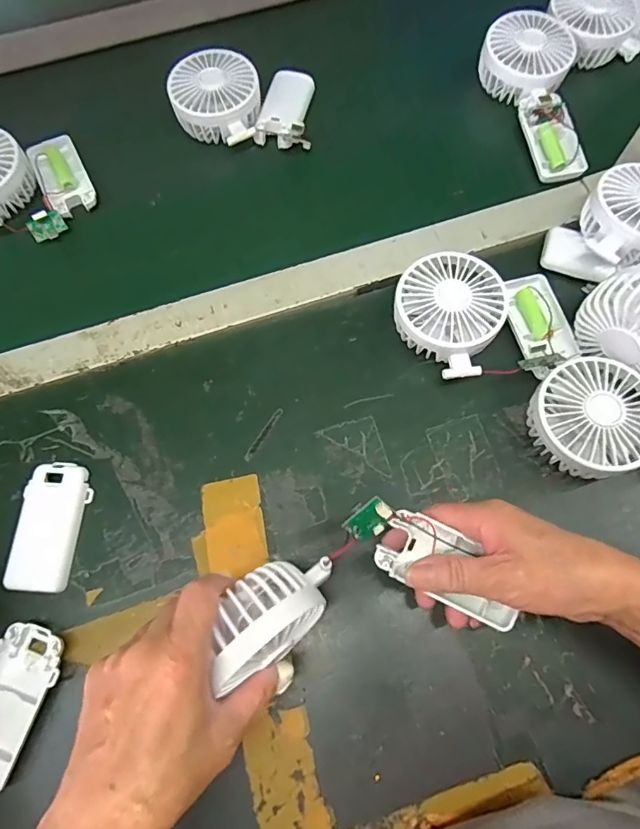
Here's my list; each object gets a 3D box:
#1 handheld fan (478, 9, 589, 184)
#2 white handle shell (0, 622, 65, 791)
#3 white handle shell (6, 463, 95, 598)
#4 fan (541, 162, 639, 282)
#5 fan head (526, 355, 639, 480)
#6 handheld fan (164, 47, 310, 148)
[{"bbox_3d":[0.223,-0.315,0.493,0.084,0.034,0.176,-15,84,-4],"label":"handheld fan"},{"bbox_3d":[-0.213,0.196,0.333,0.051,0.012,0.097,20,73,8],"label":"white handle shell"},{"bbox_3d":[-0.206,0.085,0.376,0.044,0.013,0.095,4,71,2],"label":"white handle shell"},{"bbox_3d":[0.260,-0.160,0.419,0.086,0.053,0.102,43,77,14],"label":"fan"},{"bbox_3d":[0.206,0.004,0.375,0.096,0.046,0.087,-36,74,-10],"label":"fan head"},{"bbox_3d":[-0.077,-0.315,0.492,0.135,0.038,0.096,-3,71,0],"label":"handheld fan"}]

